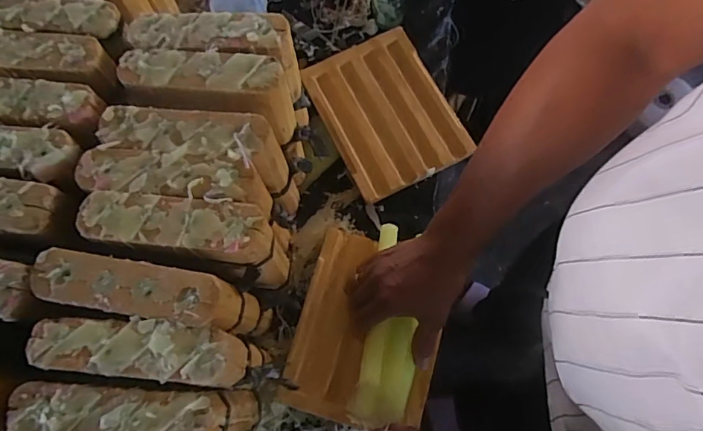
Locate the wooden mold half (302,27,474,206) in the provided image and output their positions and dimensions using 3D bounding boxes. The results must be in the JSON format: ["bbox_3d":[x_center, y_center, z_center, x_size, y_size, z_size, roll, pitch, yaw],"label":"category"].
[{"bbox_3d":[0.046,-0.144,0.669,0.159,0.025,0.214,-26,71,-7],"label":"wooden mold half"}]

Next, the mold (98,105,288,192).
[{"bbox_3d":[-0.154,-0.063,0.500,0.171,0.097,0.047,5,70,4],"label":"mold"}]

